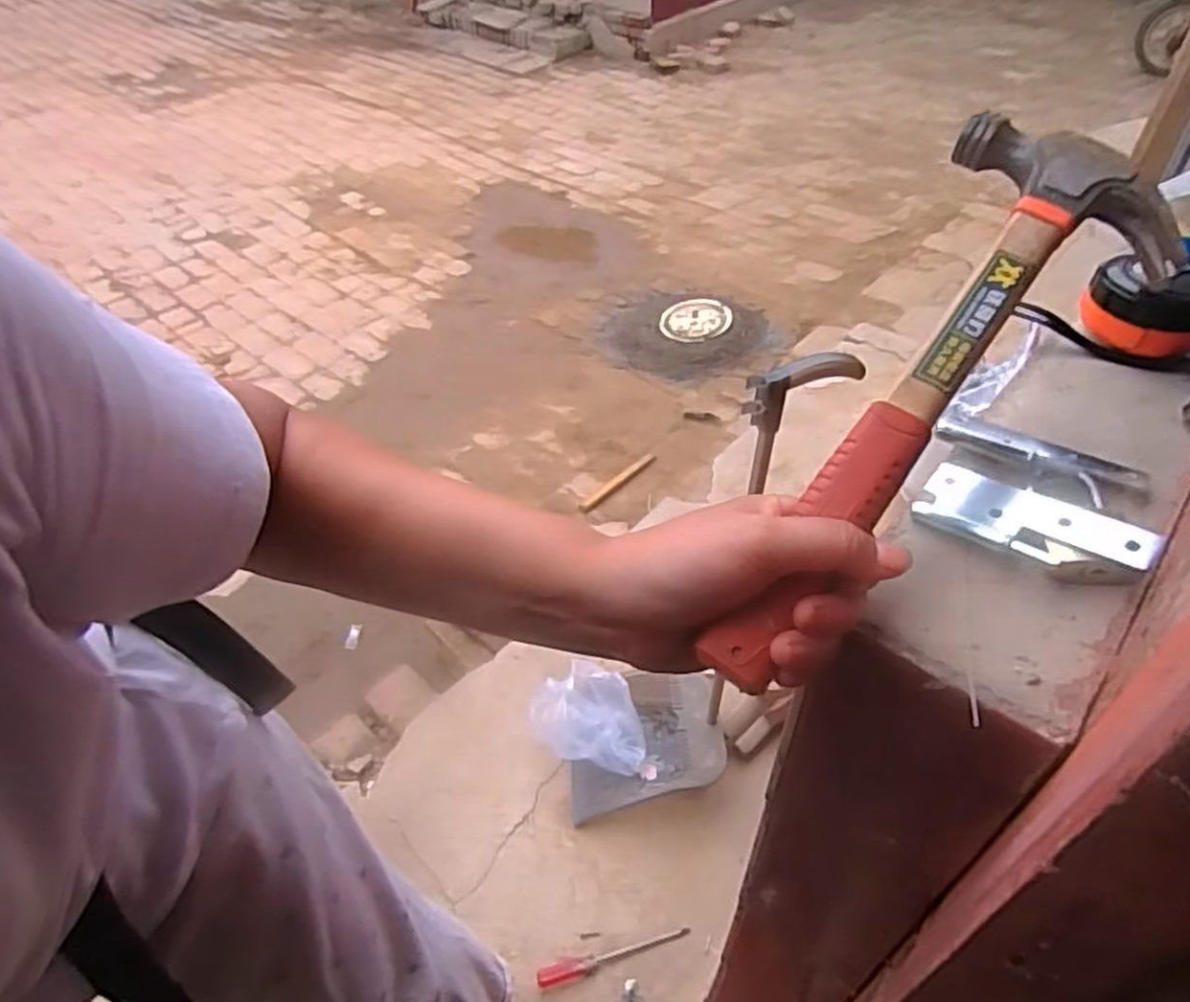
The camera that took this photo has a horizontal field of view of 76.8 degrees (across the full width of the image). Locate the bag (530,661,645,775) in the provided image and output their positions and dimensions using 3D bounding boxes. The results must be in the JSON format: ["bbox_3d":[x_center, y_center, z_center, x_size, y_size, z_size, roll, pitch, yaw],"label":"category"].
[{"bbox_3d":[-0.009,0.368,1.302,0.202,0.059,0.154,8,47,11],"label":"bag"}]

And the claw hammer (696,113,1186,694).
[{"bbox_3d":[0.142,-0.044,0.323,0.095,0.038,0.297,32,78,29],"label":"claw hammer"}]

